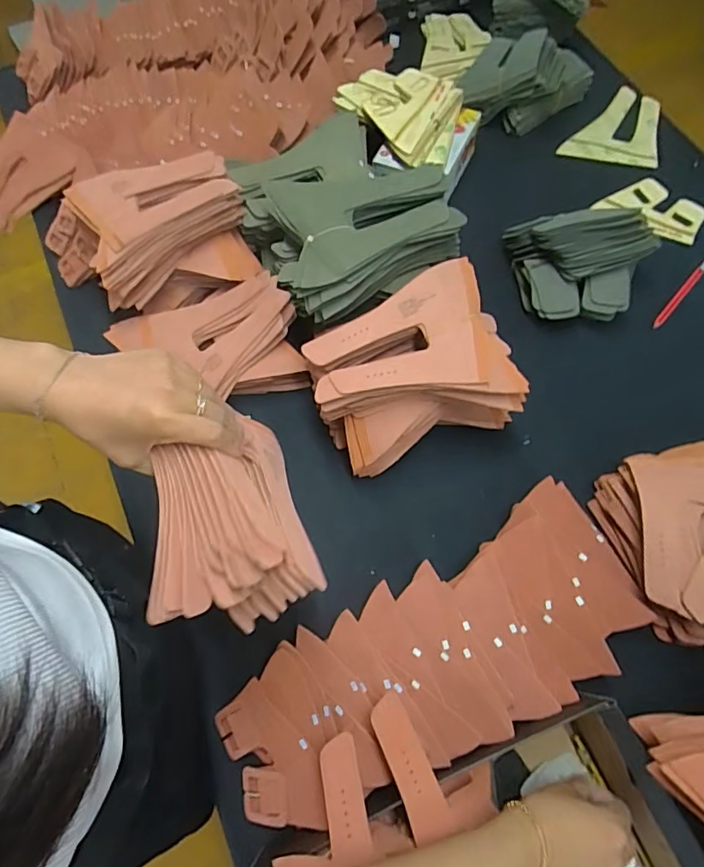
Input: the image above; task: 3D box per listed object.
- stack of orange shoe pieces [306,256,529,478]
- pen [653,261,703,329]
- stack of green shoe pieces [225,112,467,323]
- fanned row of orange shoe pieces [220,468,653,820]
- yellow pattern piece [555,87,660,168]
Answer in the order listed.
[{"bbox_3d":[0.068,-0.059,0.572,0.221,0.131,0.168,-27,70,-9],"label":"stack of orange shoe pieces"},{"bbox_3d":[0.455,-0.193,0.698,0.013,0.011,0.151,40,75,16],"label":"pen"},{"bbox_3d":[-0.024,-0.285,0.623,0.212,0.109,0.302,-28,70,-9],"label":"stack of green shoe pieces"},{"bbox_3d":[0.085,0.218,0.500,0.436,0.061,0.169,-27,70,-9],"label":"fanned row of orange shoe pieces"},{"bbox_3d":[0.420,-0.500,0.821,0.150,0.010,0.152,13,77,2],"label":"yellow pattern piece"}]

